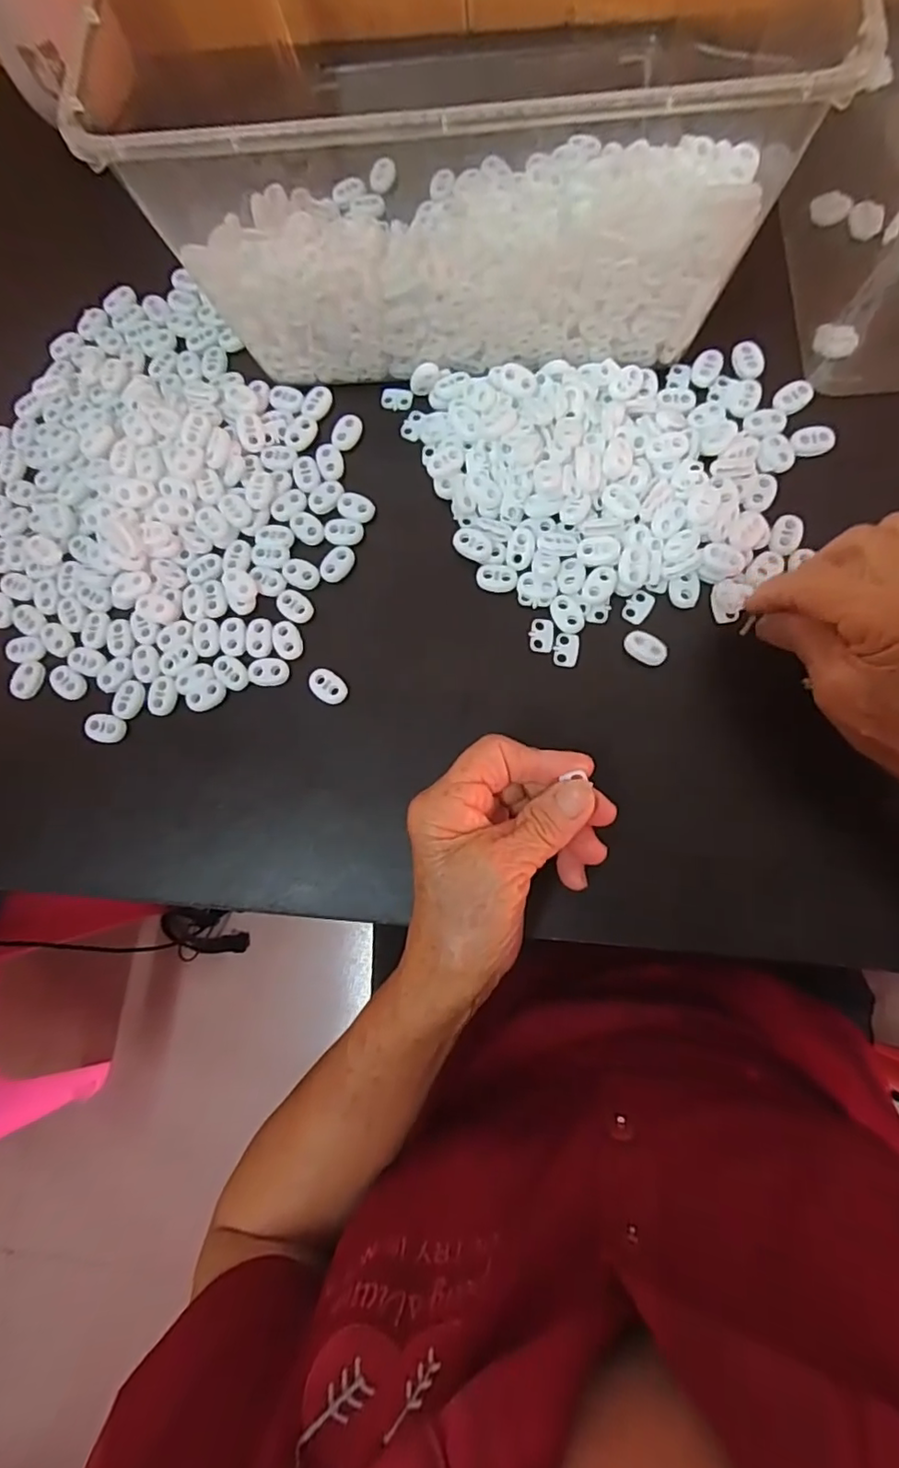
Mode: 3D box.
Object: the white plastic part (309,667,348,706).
[{"bbox_3d":[-0.067,-0.026,0.322,0.022,0.005,0.017,33,85,10],"label":"white plastic part"}]

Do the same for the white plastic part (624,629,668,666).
[{"bbox_3d":[0.103,-0.045,0.307,0.023,0.004,0.014,33,88,8],"label":"white plastic part"}]

